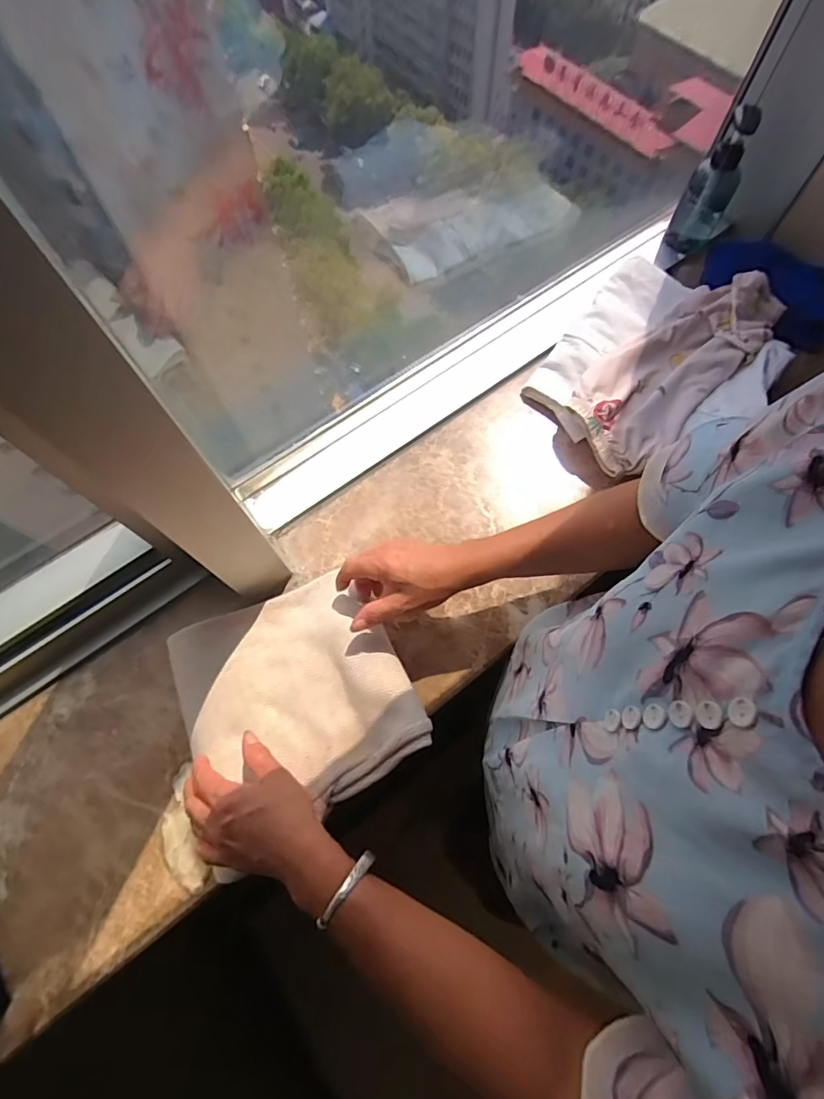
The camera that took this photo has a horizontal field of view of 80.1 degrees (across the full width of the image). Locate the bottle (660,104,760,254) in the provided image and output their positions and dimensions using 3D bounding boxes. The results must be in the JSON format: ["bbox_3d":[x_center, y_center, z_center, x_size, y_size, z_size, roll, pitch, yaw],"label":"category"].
[{"bbox_3d":[0.436,-0.524,0.710,0.065,0.169,0.069,28,72,10],"label":"bottle"}]

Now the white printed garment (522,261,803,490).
[{"bbox_3d":[0.335,-0.249,0.669,0.254,0.059,0.381,37,74,13],"label":"white printed garment"}]

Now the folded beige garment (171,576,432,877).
[{"bbox_3d":[-0.125,0.141,0.502,0.228,0.039,0.210,-23,71,-8],"label":"folded beige garment"}]

